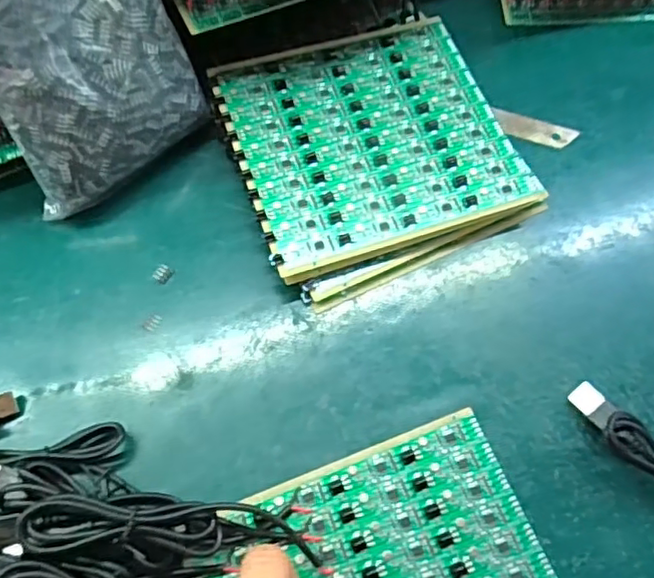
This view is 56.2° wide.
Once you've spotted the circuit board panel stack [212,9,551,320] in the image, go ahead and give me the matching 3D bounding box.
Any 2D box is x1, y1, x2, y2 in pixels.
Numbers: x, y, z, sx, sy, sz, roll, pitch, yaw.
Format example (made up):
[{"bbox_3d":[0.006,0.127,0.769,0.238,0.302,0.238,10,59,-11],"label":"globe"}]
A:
[{"bbox_3d":[0.025,-0.083,0.363,0.155,0.022,0.152,-22,69,-12],"label":"circuit board panel stack"}]

